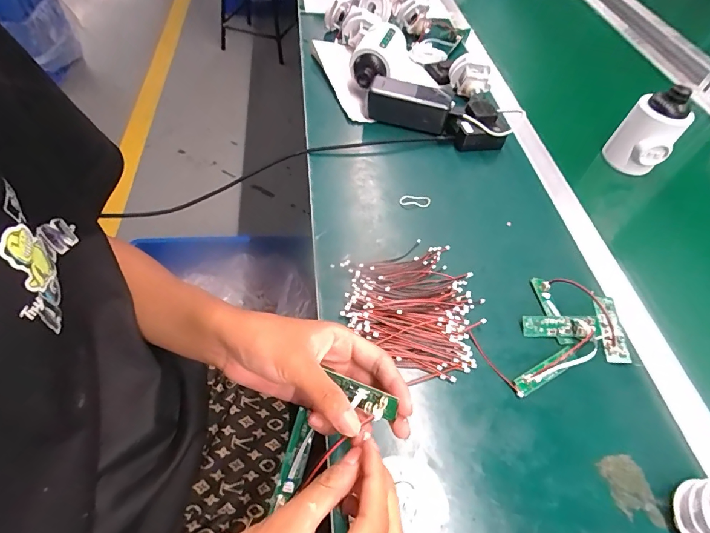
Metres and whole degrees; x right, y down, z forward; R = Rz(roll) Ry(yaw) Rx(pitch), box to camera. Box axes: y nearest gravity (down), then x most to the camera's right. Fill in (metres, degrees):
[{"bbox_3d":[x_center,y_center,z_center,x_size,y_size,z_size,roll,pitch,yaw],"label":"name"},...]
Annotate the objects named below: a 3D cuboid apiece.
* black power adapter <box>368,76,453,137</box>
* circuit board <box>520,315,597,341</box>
[{"bbox_3d":[0.084,-0.252,0.612,0.126,0.053,0.053,20,55,7],"label":"black power adapter"},{"bbox_3d":[0.224,0.066,0.423,0.077,0.006,0.023,1,82,8],"label":"circuit board"}]

